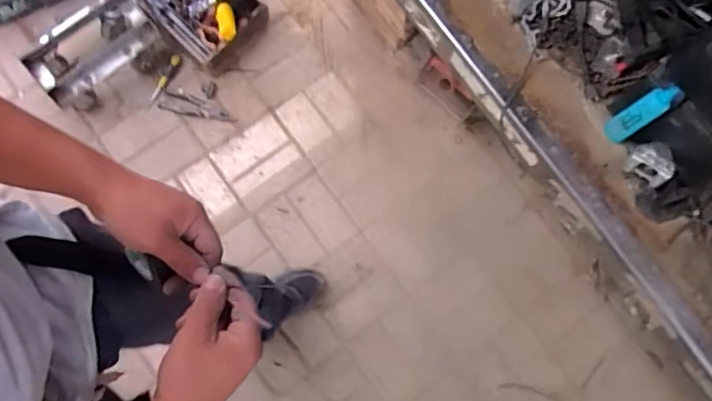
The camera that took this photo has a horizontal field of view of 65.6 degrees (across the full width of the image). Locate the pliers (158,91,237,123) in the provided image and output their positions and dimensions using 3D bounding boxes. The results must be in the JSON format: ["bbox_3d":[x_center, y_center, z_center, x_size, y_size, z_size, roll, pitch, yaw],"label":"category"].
[{"bbox_3d":[-0.412,-0.242,1.439,0.192,0.021,0.049,11,78,1],"label":"pliers"}]

